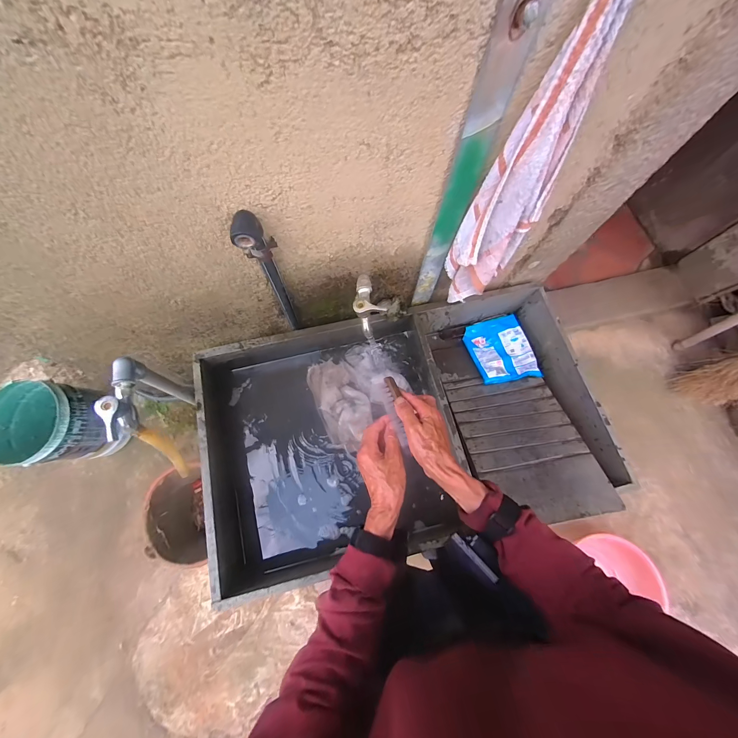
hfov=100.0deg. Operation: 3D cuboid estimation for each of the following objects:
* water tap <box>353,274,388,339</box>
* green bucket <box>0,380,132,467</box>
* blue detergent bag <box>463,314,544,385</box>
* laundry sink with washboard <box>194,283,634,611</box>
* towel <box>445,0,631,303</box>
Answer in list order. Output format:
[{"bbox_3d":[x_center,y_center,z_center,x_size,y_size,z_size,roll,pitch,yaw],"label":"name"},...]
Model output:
[{"bbox_3d":[-0.008,-0.132,0.611,0.054,0.067,0.115,-20,75,-6],"label":"water tap"},{"bbox_3d":[-1.180,0.213,1.194,0.311,0.334,0.283,0,74,-1],"label":"green bucket"},{"bbox_3d":[0.381,-0.057,0.901,0.165,0.027,0.209,-12,56,3],"label":"blue detergent bag"},{"bbox_3d":[0.091,0.129,0.787,0.926,0.179,0.552,-13,74,-5],"label":"laundry sink with washboard"},{"bbox_3d":[0.221,-0.267,0.479,0.103,0.500,0.085,34,76,9],"label":"towel"}]

